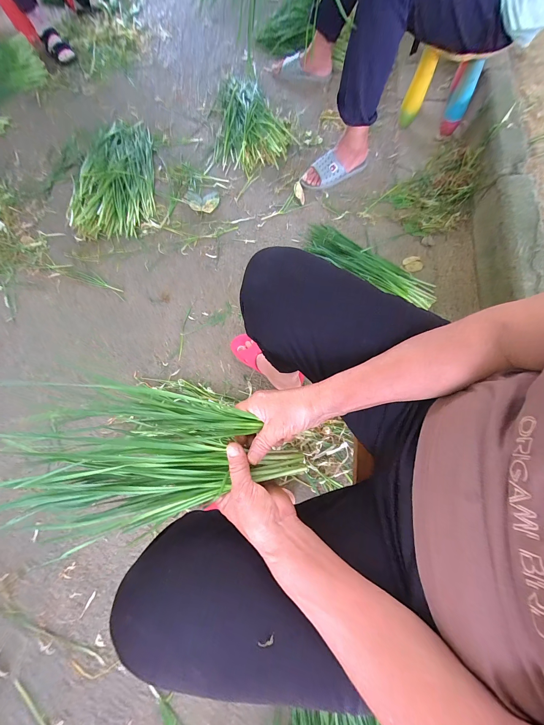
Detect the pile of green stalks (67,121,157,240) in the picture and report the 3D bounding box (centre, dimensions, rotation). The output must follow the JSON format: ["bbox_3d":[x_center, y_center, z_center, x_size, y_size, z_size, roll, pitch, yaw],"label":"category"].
[{"bbox_3d":[-0.559,-0.672,0.966,0.264,0.050,0.493,-7,72,1],"label":"pile of green stalks"}]

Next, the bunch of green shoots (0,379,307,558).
[{"bbox_3d":[-0.137,0.107,0.319,0.333,0.044,0.166,-1,77,-1],"label":"bunch of green shoots"}]

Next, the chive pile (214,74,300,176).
[{"bbox_3d":[-0.065,-0.849,0.963,0.284,0.077,0.283,-1,77,-1],"label":"chive pile"}]

